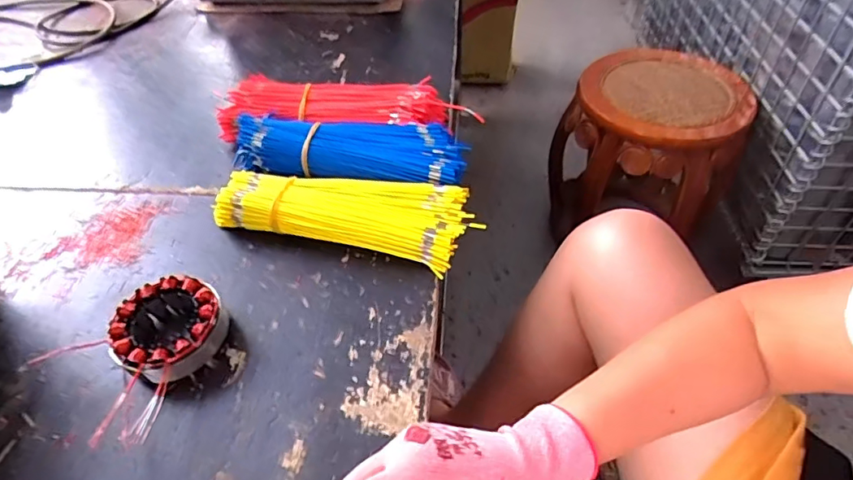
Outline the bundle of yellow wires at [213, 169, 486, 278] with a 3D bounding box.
[{"bbox_3d":[-0.075,-0.031,0.522,0.254,0.044,0.094,11,50,12],"label":"bundle of yellow wires"}]

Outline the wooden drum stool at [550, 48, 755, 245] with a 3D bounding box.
[{"bbox_3d":[0.467,-0.151,1.149,0.328,0.419,0.287,-8,49,-5],"label":"wooden drum stool"}]

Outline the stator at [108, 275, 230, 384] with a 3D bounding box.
[{"bbox_3d":[-0.215,0.076,0.438,0.085,0.036,0.086,-18,50,-14],"label":"stator"}]

